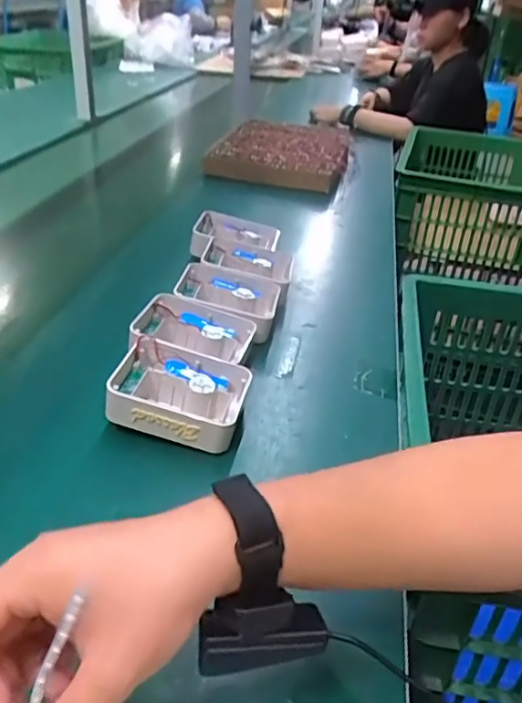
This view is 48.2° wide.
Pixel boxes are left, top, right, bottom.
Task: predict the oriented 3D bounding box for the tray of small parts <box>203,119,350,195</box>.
[{"bbox_3d":[0.057,-0.499,1.437,0.318,0.064,0.384,11,32,11],"label":"tray of small parts"}]

